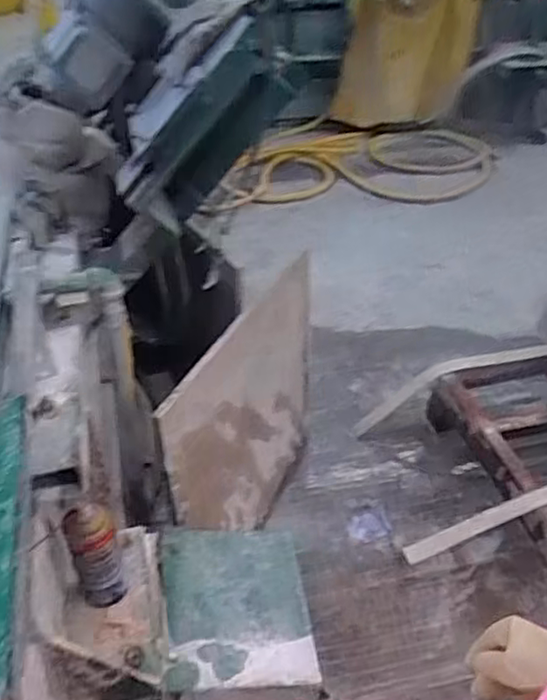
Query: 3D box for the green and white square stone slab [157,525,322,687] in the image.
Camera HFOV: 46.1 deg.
[{"bbox_3d":[-0.059,0.397,1.026,0.231,0.017,0.292,5,33,-14],"label":"green and white square stone slab"}]

